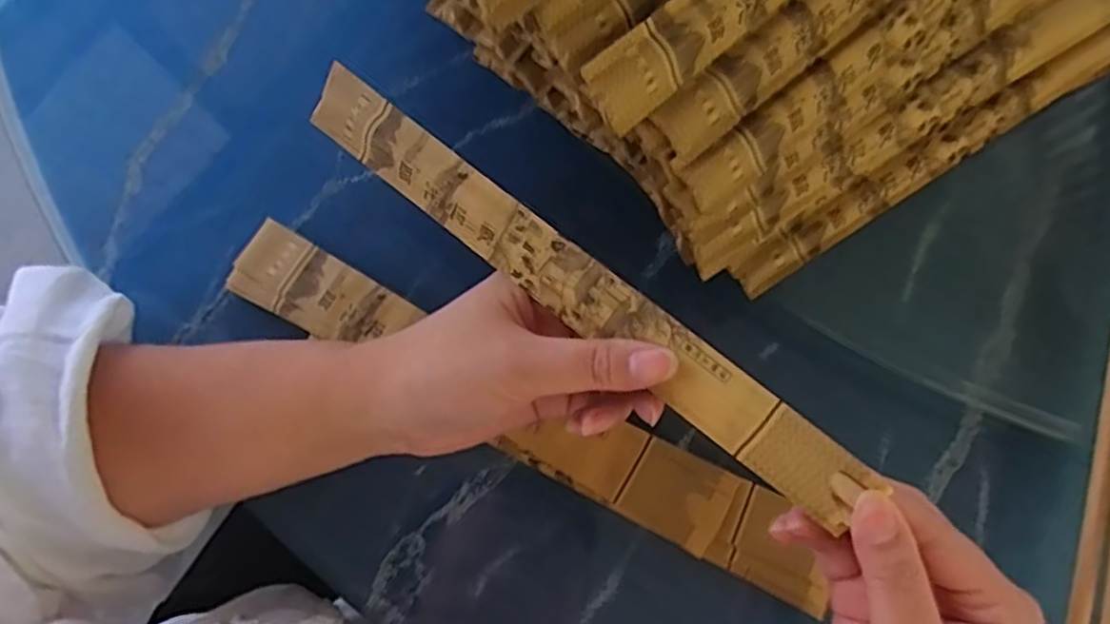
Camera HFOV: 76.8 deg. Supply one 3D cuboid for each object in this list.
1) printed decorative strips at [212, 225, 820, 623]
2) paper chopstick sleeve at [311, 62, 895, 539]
[{"bbox_3d":[-0.016,0.046,0.334,0.312,0.017,0.041,28,80,5],"label":"printed decorative strips"},{"bbox_3d":[0.002,-0.012,0.262,0.251,0.007,0.027,38,111,13],"label":"paper chopstick sleeve"}]

